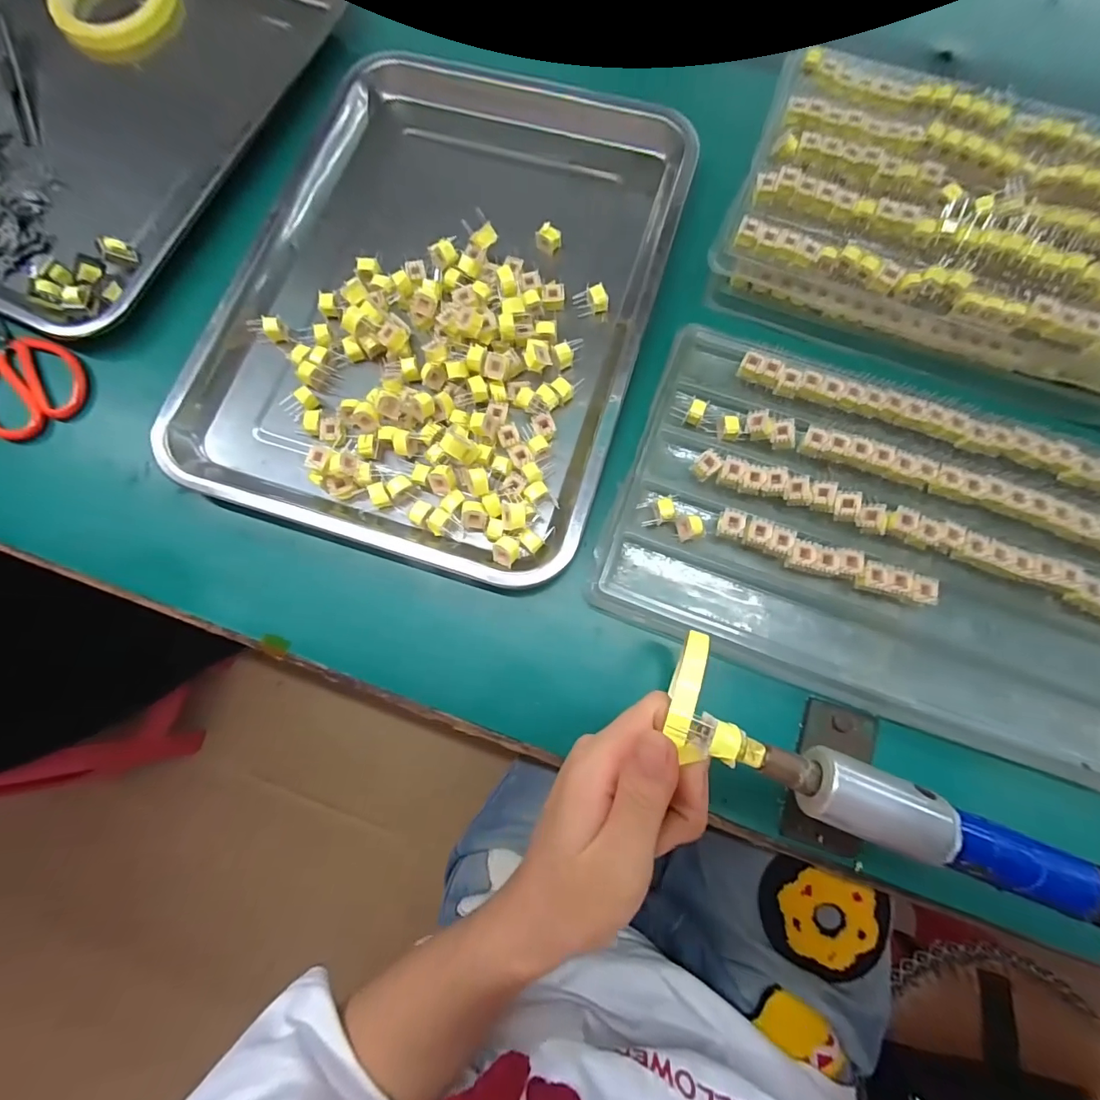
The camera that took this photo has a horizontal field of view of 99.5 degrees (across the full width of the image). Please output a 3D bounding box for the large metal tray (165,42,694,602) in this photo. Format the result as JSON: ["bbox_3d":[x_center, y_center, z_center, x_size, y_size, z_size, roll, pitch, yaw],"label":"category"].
[{"bbox_3d":[-0.070,-0.202,0.349,0.292,0.048,0.422,16,76,6],"label":"large metal tray"}]

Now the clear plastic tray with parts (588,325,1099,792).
[{"bbox_3d":[0.207,-0.009,0.292,0.319,0.022,0.207,21,79,5],"label":"clear plastic tray with parts"}]

